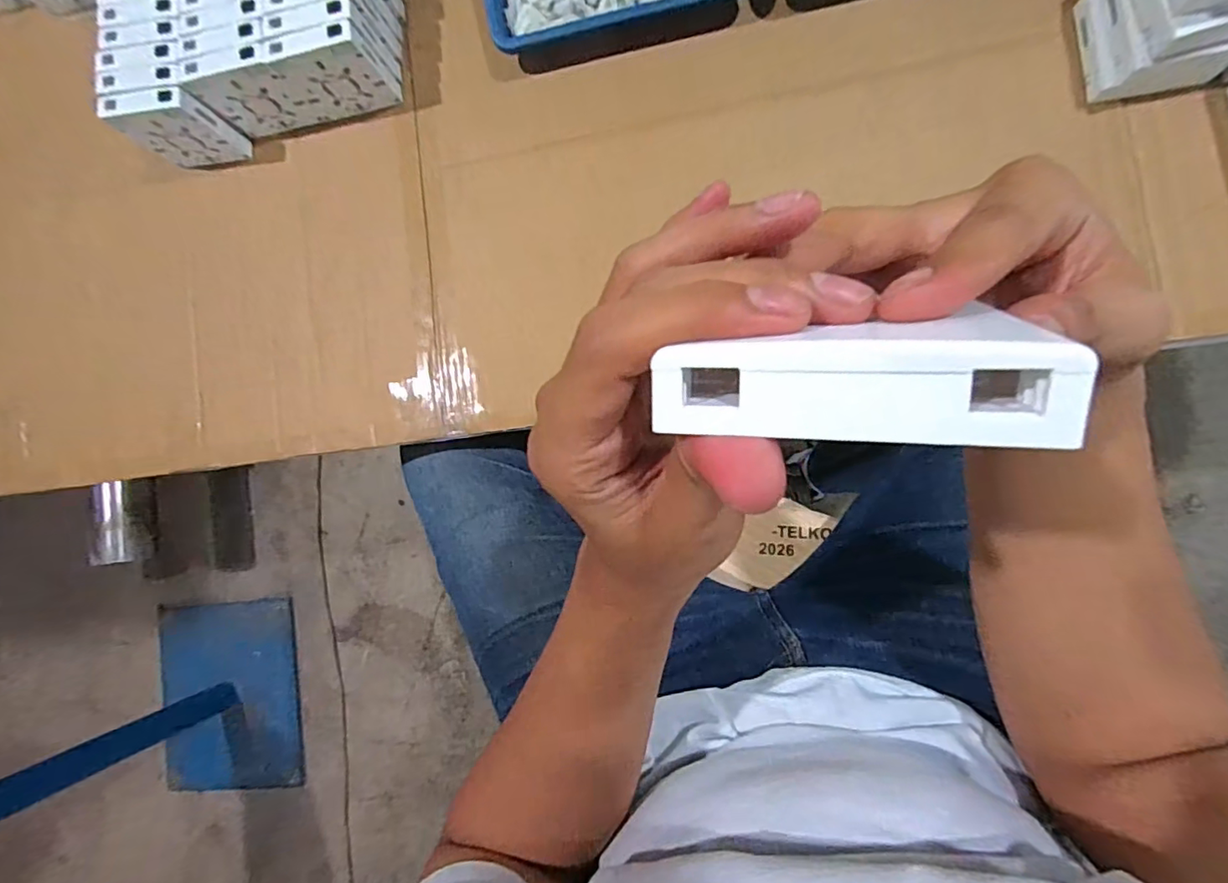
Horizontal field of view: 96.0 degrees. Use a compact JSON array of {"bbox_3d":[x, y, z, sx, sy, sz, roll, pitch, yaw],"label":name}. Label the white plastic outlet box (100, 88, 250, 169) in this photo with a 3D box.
[{"bbox_3d":[-0.433,-0.310,0.547,0.083,0.081,0.028,1,88,9],"label":"white plastic outlet box"}]

